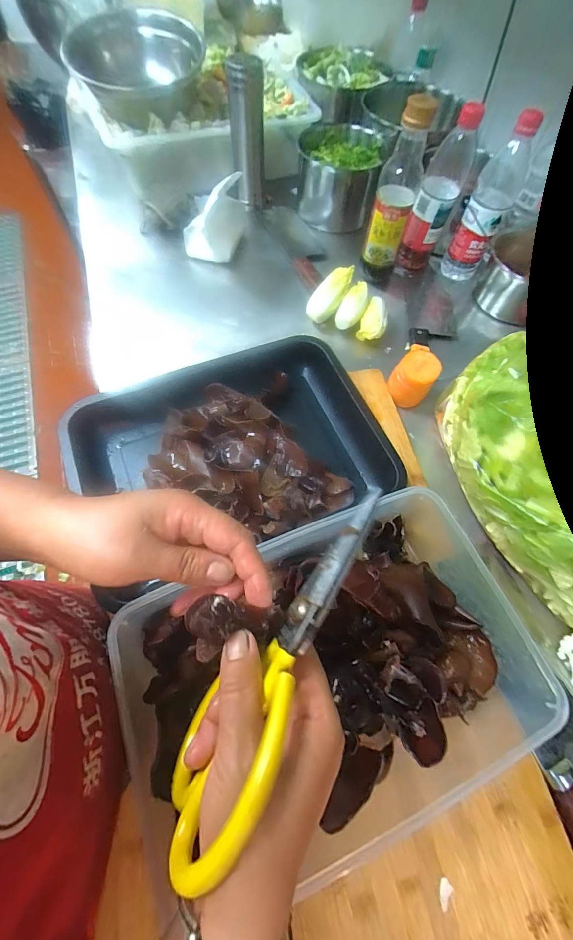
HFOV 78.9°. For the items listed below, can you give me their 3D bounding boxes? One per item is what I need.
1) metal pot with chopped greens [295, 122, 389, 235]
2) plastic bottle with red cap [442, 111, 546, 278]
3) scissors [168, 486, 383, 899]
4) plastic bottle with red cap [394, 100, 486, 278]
[{"bbox_3d":[0.108,-0.612,0.734,0.168,0.110,0.173,9,65,1],"label":"metal pot with chopped greens"},{"bbox_3d":[0.346,-0.450,0.600,0.068,0.229,0.057,27,66,9],"label":"plastic bottle with red cap"},{"bbox_3d":[0.003,0.098,0.189,0.015,0.066,0.204,45,75,-28],"label":"scissors"},{"bbox_3d":[0.257,-0.459,0.618,0.066,0.244,0.064,22,66,7],"label":"plastic bottle with red cap"}]

